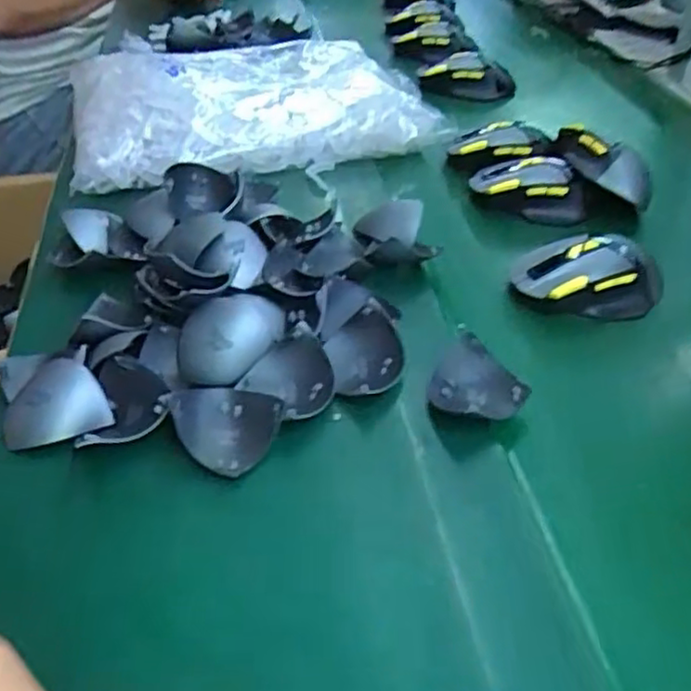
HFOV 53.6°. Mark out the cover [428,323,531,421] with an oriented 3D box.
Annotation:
[{"bbox_3d":[0.078,0.022,0.411,0.056,0.024,0.041,33,51,32],"label":"cover"}]

